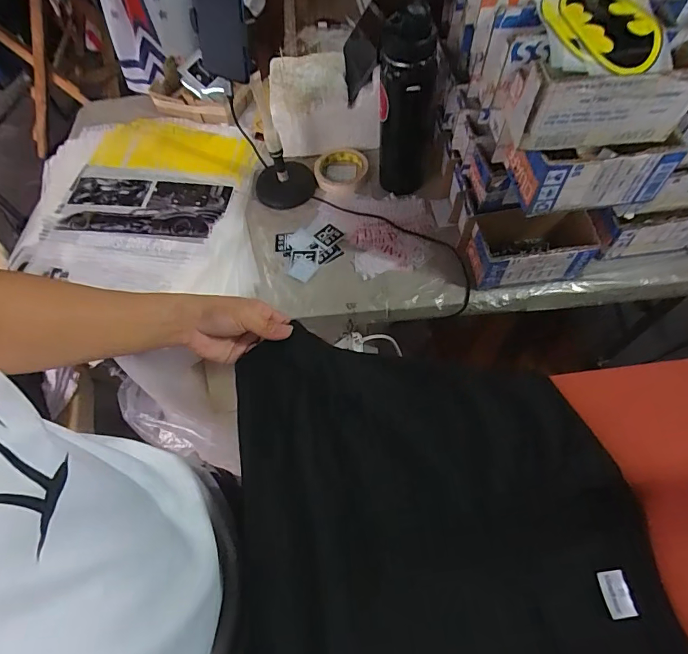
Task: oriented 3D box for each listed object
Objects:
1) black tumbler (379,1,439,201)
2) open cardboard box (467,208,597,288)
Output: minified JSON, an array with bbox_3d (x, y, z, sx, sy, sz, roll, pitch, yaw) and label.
[{"bbox_3d":[0.097,-0.327,0.644,0.082,0.262,0.082,2,62,4],"label":"black tumbler"},{"bbox_3d":[0.280,-0.116,0.627,0.180,0.085,0.088,-7,62,0],"label":"open cardboard box"}]

